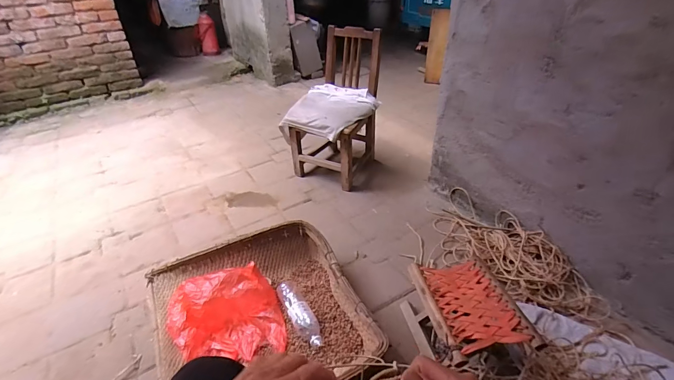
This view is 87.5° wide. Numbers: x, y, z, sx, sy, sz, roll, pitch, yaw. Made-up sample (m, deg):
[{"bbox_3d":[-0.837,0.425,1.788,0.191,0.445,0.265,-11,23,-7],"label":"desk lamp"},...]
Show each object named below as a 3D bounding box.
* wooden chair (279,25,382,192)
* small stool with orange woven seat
[{"bbox_3d":[-0.011,-0.366,1.605,0.343,0.599,0.393,17,39,28],"label":"wooden chair"},{"bbox_3d":[0.332,0.349,0.929,0.255,0.189,0.278,-10,34,-9],"label":"small stool with orange woven seat"}]

